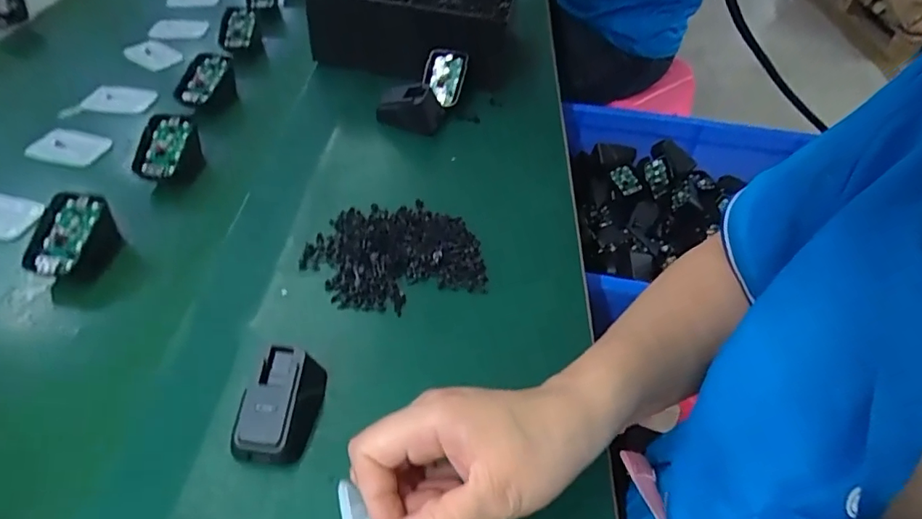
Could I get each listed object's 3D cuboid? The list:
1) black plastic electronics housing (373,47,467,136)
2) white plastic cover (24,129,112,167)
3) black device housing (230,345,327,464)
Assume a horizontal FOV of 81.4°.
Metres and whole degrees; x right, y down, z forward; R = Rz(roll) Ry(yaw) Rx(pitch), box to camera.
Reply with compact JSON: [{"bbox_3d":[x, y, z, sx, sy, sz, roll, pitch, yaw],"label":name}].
[{"bbox_3d":[-0.040,-0.189,0.606,0.070,0.053,0.112,17,48,13],"label":"black plastic electronics housing"},{"bbox_3d":[-0.386,-0.114,0.532,0.064,0.010,0.051,14,47,10],"label":"white plastic cover"},{"bbox_3d":[-0.110,0.088,0.326,0.042,0.033,0.063,7,46,4],"label":"black device housing"}]

